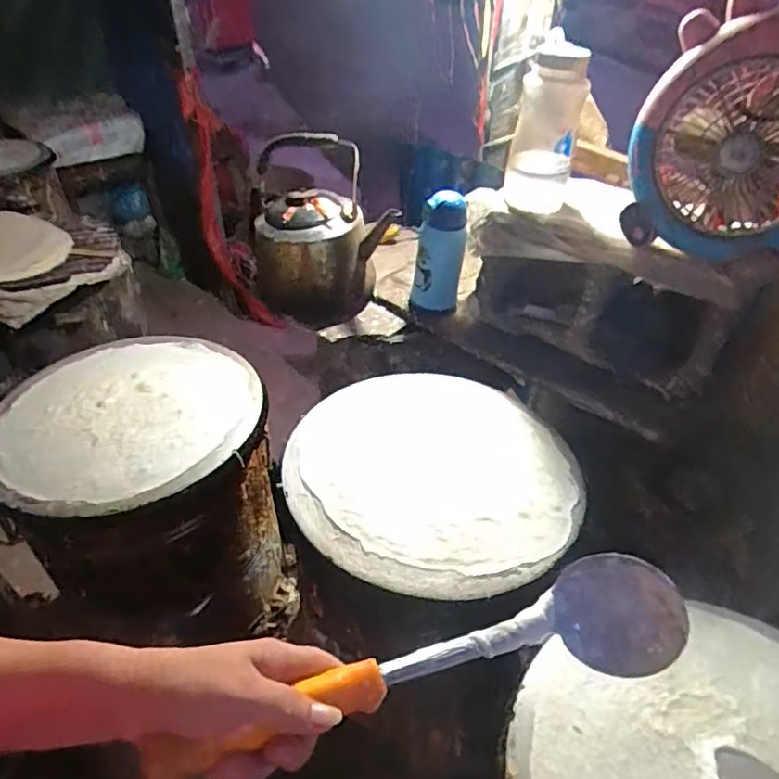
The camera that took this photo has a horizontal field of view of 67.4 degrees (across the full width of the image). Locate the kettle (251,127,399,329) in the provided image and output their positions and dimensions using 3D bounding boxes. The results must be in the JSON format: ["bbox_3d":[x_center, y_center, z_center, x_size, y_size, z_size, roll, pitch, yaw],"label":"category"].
[{"bbox_3d":[-0.123,-0.274,1.010,0.229,0.263,0.167,-10,41,-12],"label":"kettle"}]

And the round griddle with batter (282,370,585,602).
[{"bbox_3d":[0.054,0.089,0.754,0.357,0.019,0.376,0,40,0],"label":"round griddle with batter"}]

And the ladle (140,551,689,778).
[{"bbox_3d":[0.033,0.189,0.395,0.365,0.075,0.070,-7,40,-19],"label":"ladle"}]

